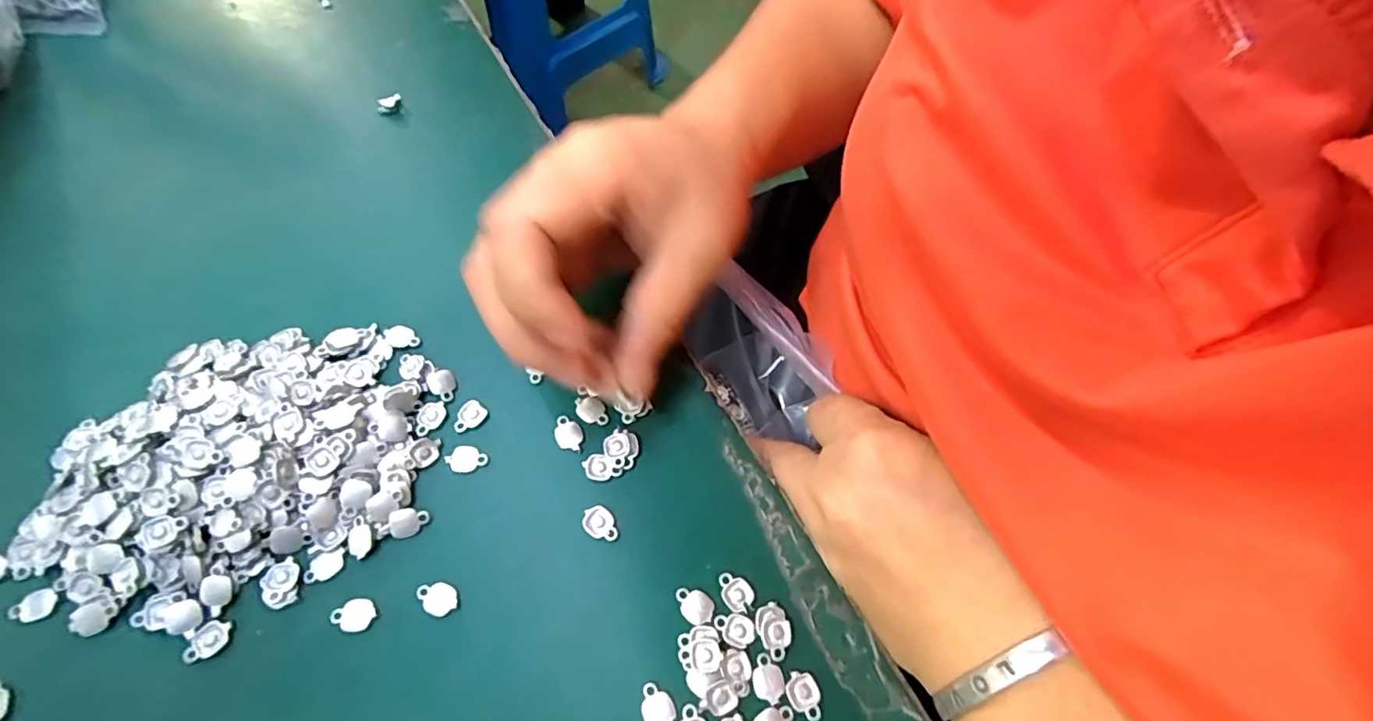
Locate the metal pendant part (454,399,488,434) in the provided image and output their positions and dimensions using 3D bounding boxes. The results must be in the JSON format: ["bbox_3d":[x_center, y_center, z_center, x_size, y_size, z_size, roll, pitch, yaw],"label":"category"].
[{"bbox_3d":[-0.082,0.021,0.230,0.010,0.004,0.012,36,66,15],"label":"metal pendant part"}]

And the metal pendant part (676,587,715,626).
[{"bbox_3d":[0.003,0.080,0.202,0.013,0.004,0.010,22,63,9],"label":"metal pendant part"}]

